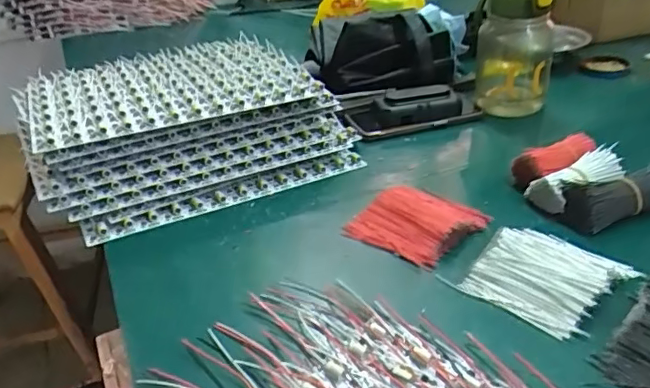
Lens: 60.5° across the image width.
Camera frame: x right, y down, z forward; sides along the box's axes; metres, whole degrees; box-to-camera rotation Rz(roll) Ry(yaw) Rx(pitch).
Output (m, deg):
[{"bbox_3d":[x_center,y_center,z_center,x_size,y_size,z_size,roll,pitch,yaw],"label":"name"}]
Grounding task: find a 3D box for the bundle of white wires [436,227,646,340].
[{"bbox_3d":[0.164,0.060,0.420,0.093,0.022,0.092,24,38,36],"label":"bundle of white wires"}]

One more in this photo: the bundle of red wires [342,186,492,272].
[{"bbox_3d":[0.080,0.023,0.493,0.095,0.021,0.089,23,38,34],"label":"bundle of red wires"}]

